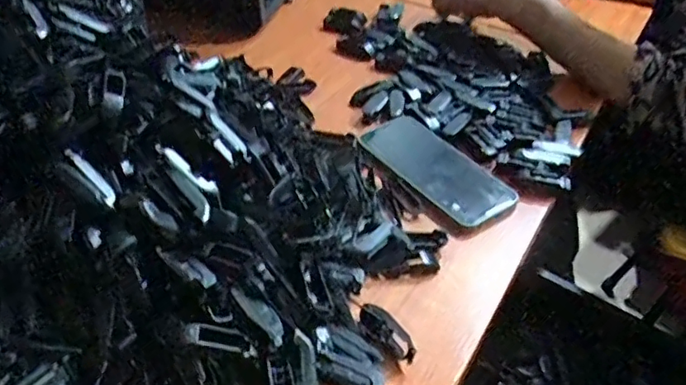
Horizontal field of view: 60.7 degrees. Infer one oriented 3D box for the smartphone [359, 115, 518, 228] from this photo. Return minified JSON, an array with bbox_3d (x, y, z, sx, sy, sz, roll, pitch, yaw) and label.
[{"bbox_3d":[0.094,-0.028,0.583,0.080,0.014,0.168,-24,49,-30],"label":"smartphone"}]

